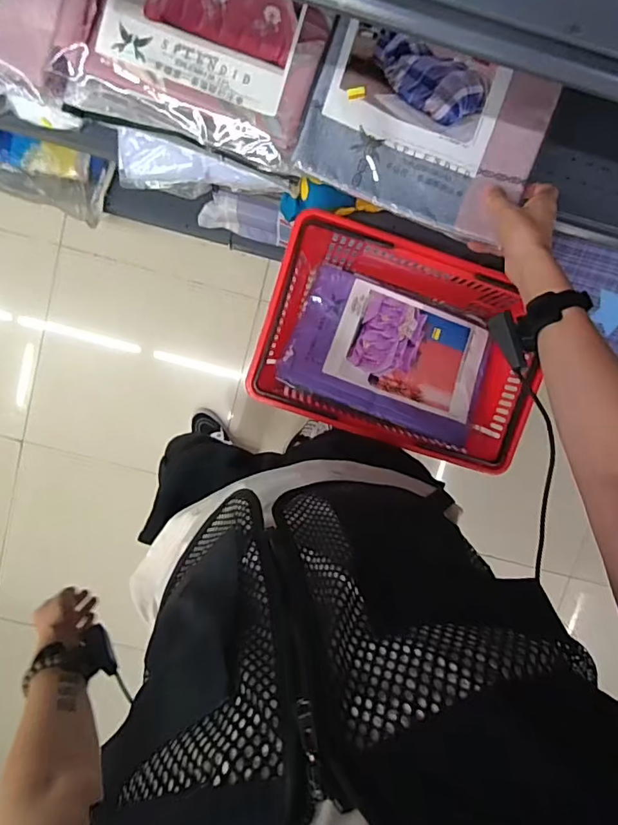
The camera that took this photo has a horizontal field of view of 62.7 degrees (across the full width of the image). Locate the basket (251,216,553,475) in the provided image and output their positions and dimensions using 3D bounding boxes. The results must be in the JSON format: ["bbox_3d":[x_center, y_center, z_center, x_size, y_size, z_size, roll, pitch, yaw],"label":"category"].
[{"bbox_3d":[0.156,-0.130,0.936,0.452,0.205,0.318,18,99,-4],"label":"basket"}]

